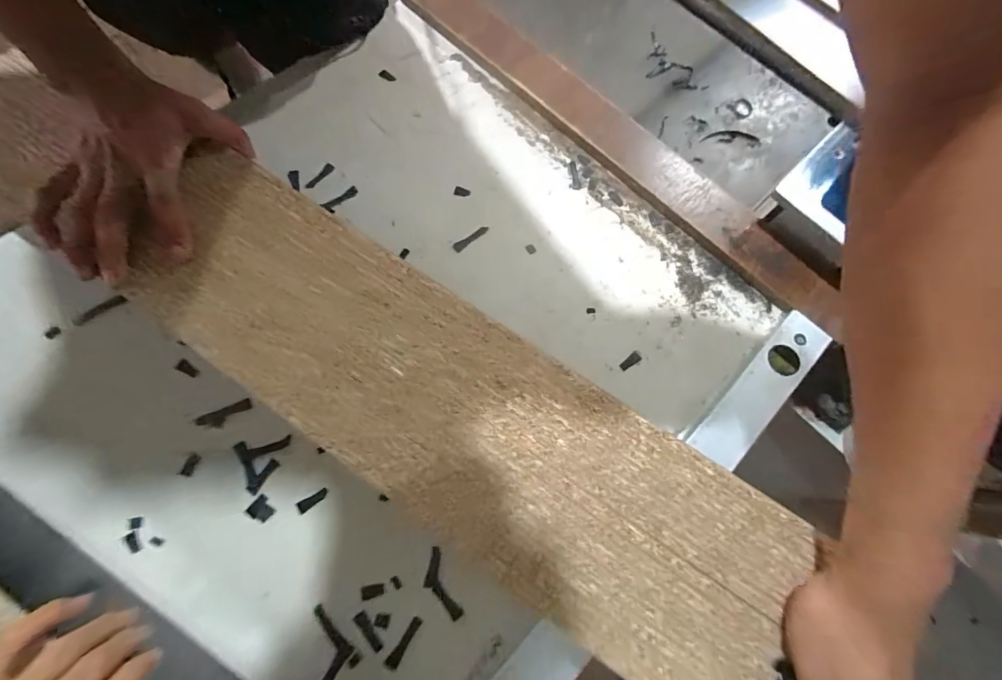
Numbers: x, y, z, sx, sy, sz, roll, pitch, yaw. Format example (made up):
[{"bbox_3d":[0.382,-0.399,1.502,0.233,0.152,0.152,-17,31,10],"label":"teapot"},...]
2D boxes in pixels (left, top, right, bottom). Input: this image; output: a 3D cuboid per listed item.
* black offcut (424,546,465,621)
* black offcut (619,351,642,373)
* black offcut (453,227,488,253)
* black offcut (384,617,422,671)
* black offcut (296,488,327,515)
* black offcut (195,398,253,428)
[{"bbox_3d":[-0.056,0.221,0.383,0.023,0.004,0.061,-22,74,-9],"label":"black offcut"},{"bbox_3d":[0.140,0.023,0.462,0.027,0.004,0.011,-34,77,-12],"label":"black offcut"},{"bbox_3d":[-0.036,-0.119,0.498,0.047,0.004,0.012,-39,78,-13],"label":"black offcut"},{"bbox_3d":[-0.083,0.260,0.367,0.011,0.004,0.043,32,74,8],"label":"black offcut"},{"bbox_3d":[-0.180,0.153,0.408,0.029,0.004,0.011,-34,76,-12],"label":"black offcut"},{"bbox_3d":[-0.275,0.076,0.427,0.048,0.004,0.019,-26,74,-25],"label":"black offcut"}]

